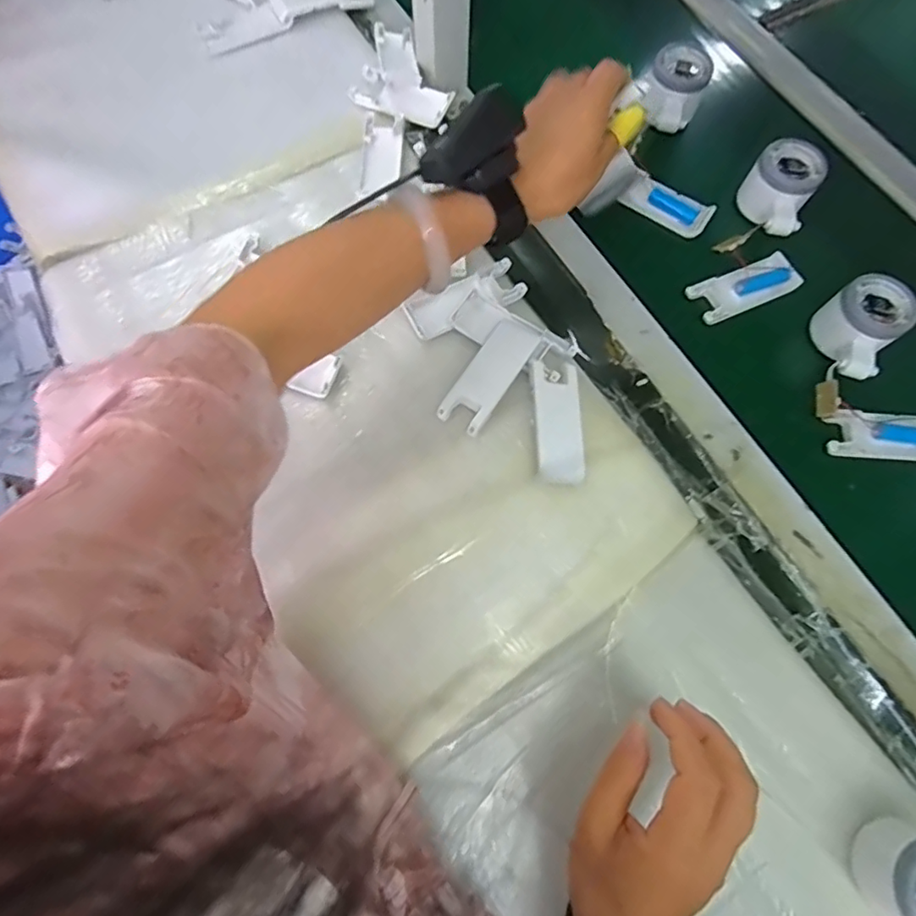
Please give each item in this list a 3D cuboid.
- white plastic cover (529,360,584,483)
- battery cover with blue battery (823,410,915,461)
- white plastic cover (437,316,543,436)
[{"bbox_3d":[0.079,-0.030,0.426,0.037,0.010,0.099,0,72,-2],"label":"white plastic cover"},{"bbox_3d":[0.362,-0.018,0.452,0.105,0.013,0.039,2,72,-1],"label":"battery cover with blue battery"},{"bbox_3d":[0.028,-0.069,0.444,0.039,0.012,0.104,33,74,9],"label":"white plastic cover"}]

